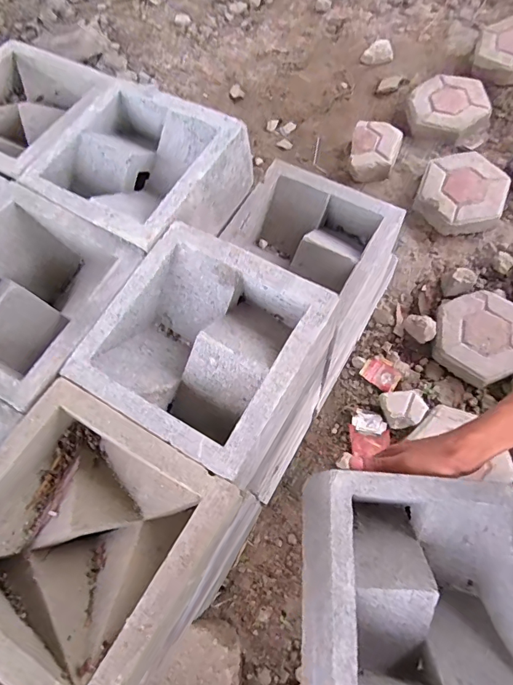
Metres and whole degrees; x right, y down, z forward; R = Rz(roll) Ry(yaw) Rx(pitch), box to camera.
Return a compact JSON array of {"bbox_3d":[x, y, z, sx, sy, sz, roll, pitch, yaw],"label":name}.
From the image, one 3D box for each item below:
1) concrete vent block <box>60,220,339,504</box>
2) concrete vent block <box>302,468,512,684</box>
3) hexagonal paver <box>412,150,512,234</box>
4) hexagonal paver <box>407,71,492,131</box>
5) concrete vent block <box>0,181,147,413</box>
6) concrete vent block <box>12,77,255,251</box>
[{"bbox_3d":[-0.043,0.007,0.448,0.212,0.071,0.197,28,74,14],"label":"concrete vent block"},{"bbox_3d":[0.151,0.226,0.416,0.206,0.088,0.189,2,70,3],"label":"concrete vent block"},{"bbox_3d":[0.517,-0.377,1.114,0.206,0.066,0.214,22,72,12],"label":"hexagonal paver"},{"bbox_3d":[0.535,-0.656,1.227,0.216,0.054,0.192,12,70,9],"label":"hexagonal paver"},{"bbox_3d":[-0.247,-0.051,0.488,0.195,0.081,0.195,28,73,14],"label":"concrete vent block"},{"bbox_3d":[-0.143,-0.209,0.549,0.207,0.089,0.195,29,74,14],"label":"concrete vent block"}]

